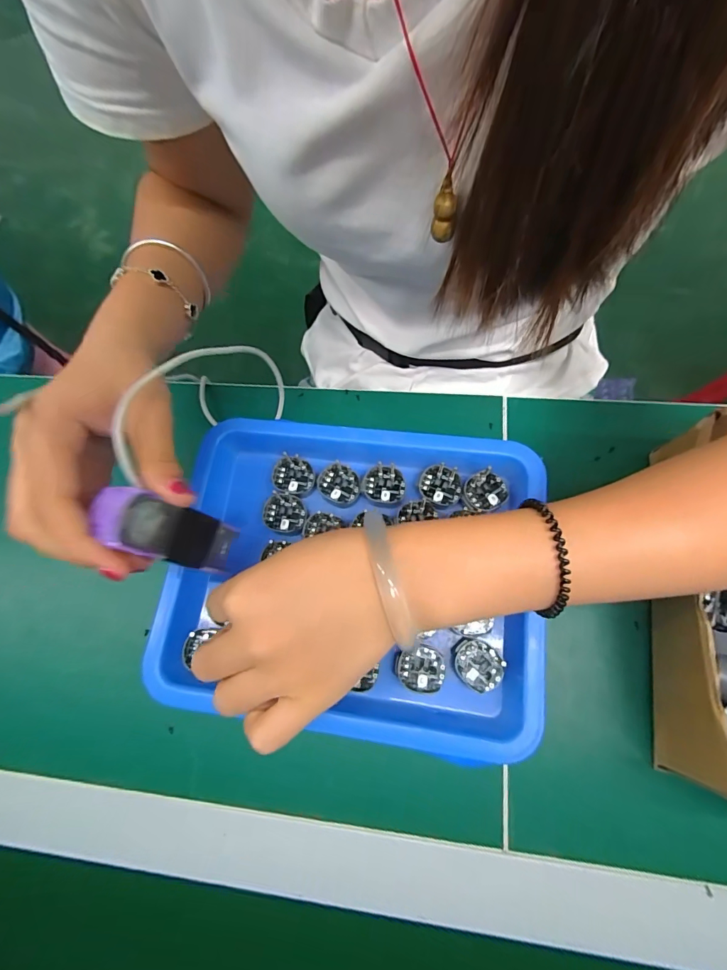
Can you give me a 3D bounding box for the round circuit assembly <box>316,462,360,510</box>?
[{"bbox_3d":[-0.016,0.001,0.283,0.028,0.009,0.026,-1,77,6],"label":"round circuit assembly"}]

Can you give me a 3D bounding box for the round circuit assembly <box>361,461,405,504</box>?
[{"bbox_3d":[0.013,-0.001,0.278,0.027,0.007,0.025,0,70,1],"label":"round circuit assembly"}]

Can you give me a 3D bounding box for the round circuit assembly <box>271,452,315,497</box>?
[{"bbox_3d":[-0.047,-0.007,0.286,0.028,0.004,0.027,0,70,1],"label":"round circuit assembly"}]

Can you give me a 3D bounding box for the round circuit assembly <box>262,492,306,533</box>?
[{"bbox_3d":[-0.052,0.018,0.278,0.028,0.004,0.025,12,71,5],"label":"round circuit assembly"}]

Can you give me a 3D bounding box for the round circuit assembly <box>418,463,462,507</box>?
[{"bbox_3d":[0.049,0.000,0.274,0.025,0.006,0.026,0,70,1],"label":"round circuit assembly"}]

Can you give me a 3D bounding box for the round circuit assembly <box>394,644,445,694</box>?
[{"bbox_3d":[0.032,0.104,0.243,0.027,0.004,0.024,13,71,6],"label":"round circuit assembly"}]

